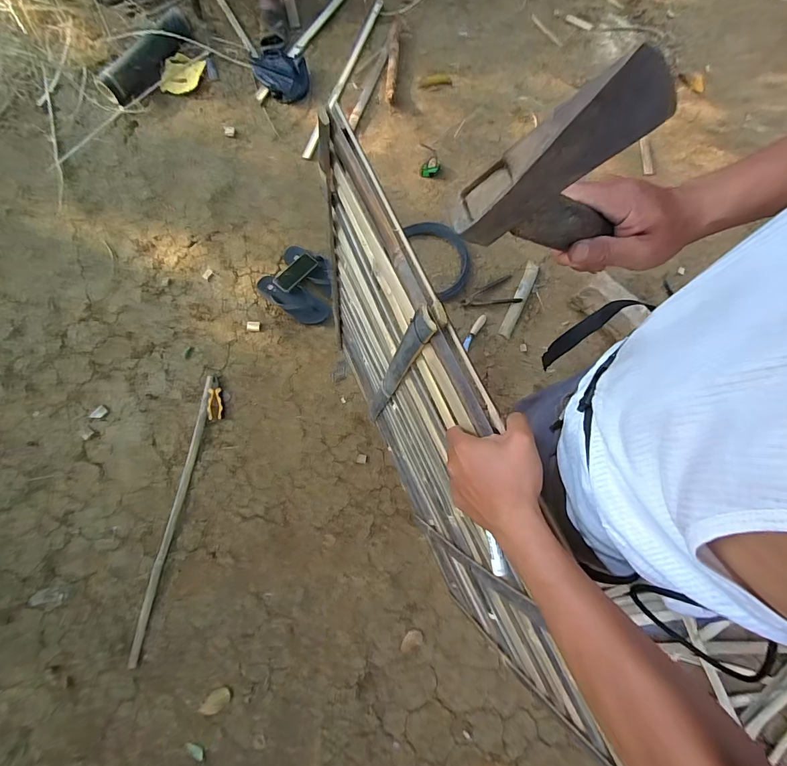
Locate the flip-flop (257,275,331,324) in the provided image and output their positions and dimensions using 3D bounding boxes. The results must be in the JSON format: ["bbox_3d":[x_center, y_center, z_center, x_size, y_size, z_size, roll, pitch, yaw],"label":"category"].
[{"bbox_3d":[-0.358,-0.292,1.355,0.275,0.042,0.106,28,75,6],"label":"flip-flop"}]

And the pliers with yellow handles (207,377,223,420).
[{"bbox_3d":[-0.602,0.052,1.295,0.046,0.018,0.139,-6,75,-4],"label":"pliers with yellow handles"}]

